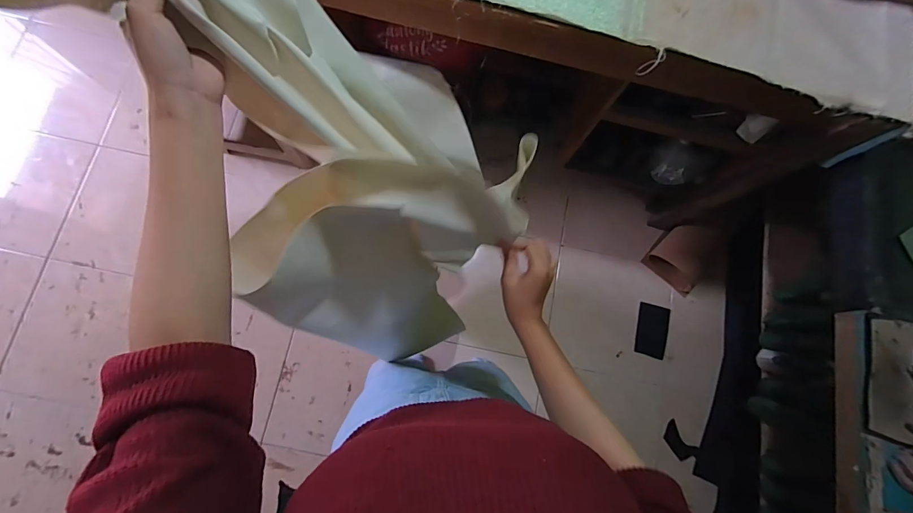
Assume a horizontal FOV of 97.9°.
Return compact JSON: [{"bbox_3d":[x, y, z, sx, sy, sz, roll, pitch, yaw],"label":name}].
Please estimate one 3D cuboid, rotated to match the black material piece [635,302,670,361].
[{"bbox_3d":[0.647,0.245,1.311,0.100,0.007,0.166,13,79,3],"label":"black material piece"}]

